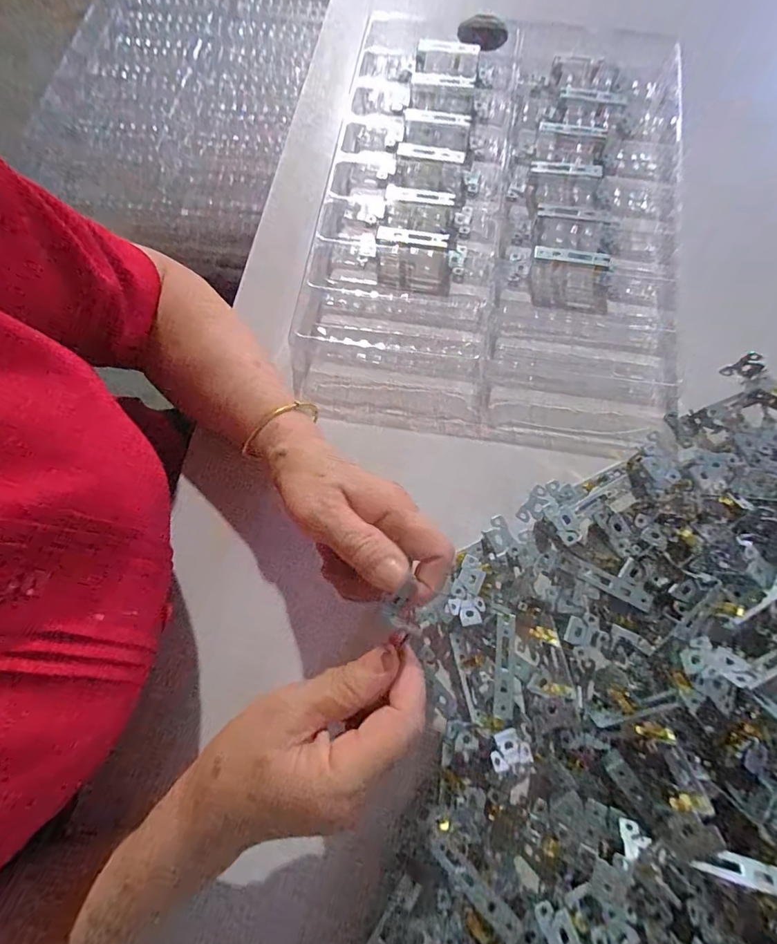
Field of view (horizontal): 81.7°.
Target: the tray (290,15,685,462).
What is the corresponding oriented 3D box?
[{"bbox_3d":[0.111,-0.255,0.440,0.339,0.030,0.467,8,73,4],"label":"tray"}]

